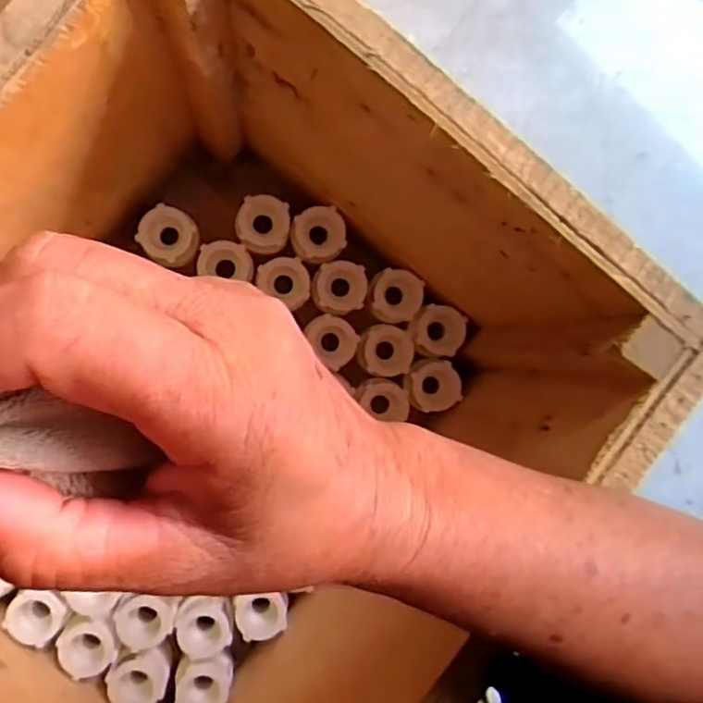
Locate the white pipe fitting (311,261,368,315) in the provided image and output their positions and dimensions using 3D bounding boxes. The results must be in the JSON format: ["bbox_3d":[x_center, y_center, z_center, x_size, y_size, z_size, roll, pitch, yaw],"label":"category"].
[{"bbox_3d":[-0.010,-0.045,0.485,0.037,0.036,0.037,-4,90,-9],"label":"white pipe fitting"}]

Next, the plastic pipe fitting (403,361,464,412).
[{"bbox_3d":[0.060,0.026,0.499,0.039,0.024,0.037,-6,91,-9],"label":"plastic pipe fitting"}]

